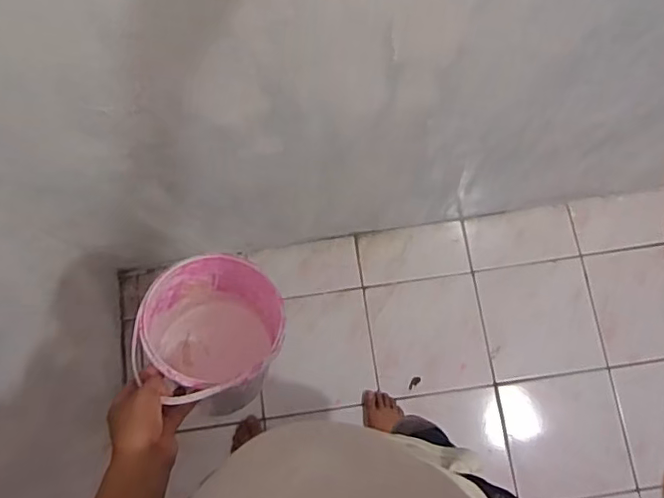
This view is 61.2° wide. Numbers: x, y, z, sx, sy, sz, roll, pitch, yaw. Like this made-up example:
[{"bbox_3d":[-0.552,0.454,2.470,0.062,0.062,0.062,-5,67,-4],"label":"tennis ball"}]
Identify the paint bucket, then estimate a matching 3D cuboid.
[{"bbox_3d":[-0.159,0.113,0.792,0.183,0.217,0.181,0,76,-1],"label":"paint bucket"}]

